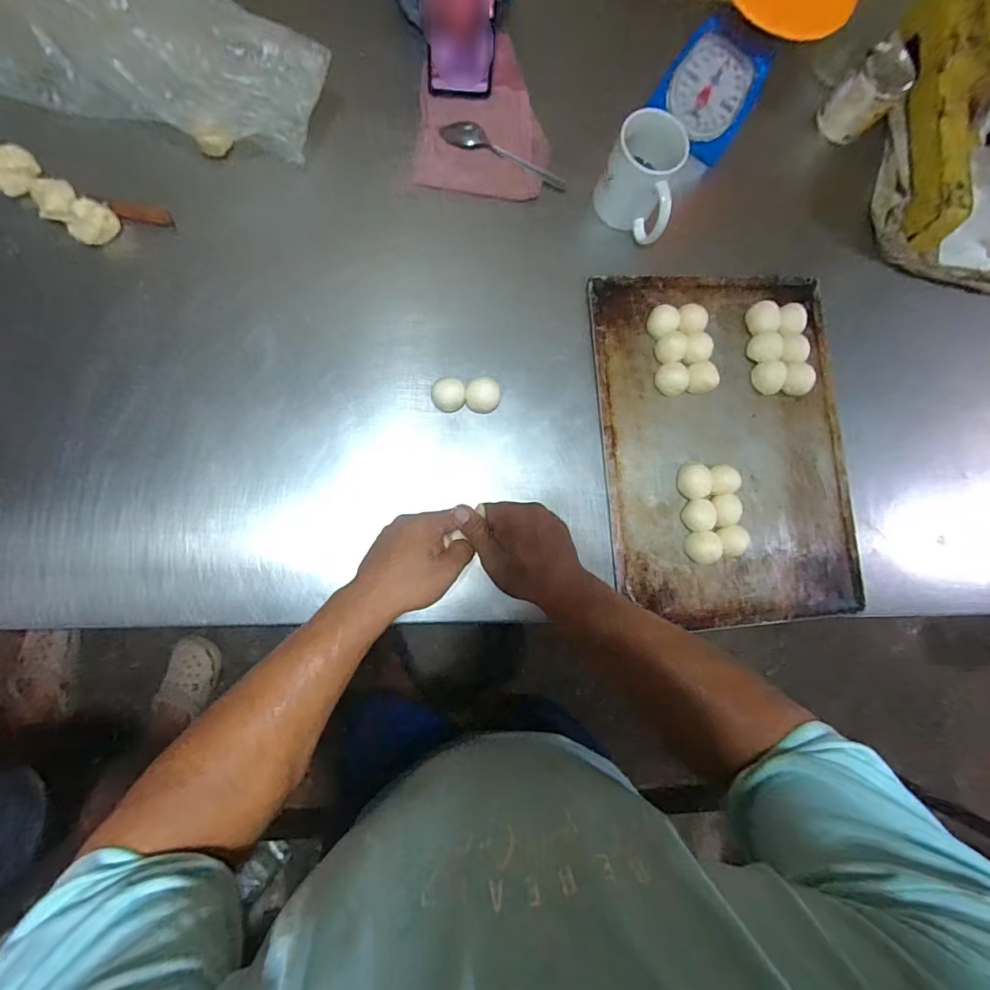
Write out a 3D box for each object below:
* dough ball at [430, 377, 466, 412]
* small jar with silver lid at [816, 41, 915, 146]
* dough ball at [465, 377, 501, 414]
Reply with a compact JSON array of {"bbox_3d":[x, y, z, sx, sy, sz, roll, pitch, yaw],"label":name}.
[{"bbox_3d":[-0.055,-0.118,0.561,0.039,0.027,0.036,1,85,-6],"label":"dough ball"},{"bbox_3d":[0.504,-0.543,0.641,0.078,0.078,0.068,-44,91,-8],"label":"small jar with silver lid"},{"bbox_3d":[-0.015,-0.118,0.565,0.040,0.028,0.039,1,85,-6],"label":"dough ball"}]

